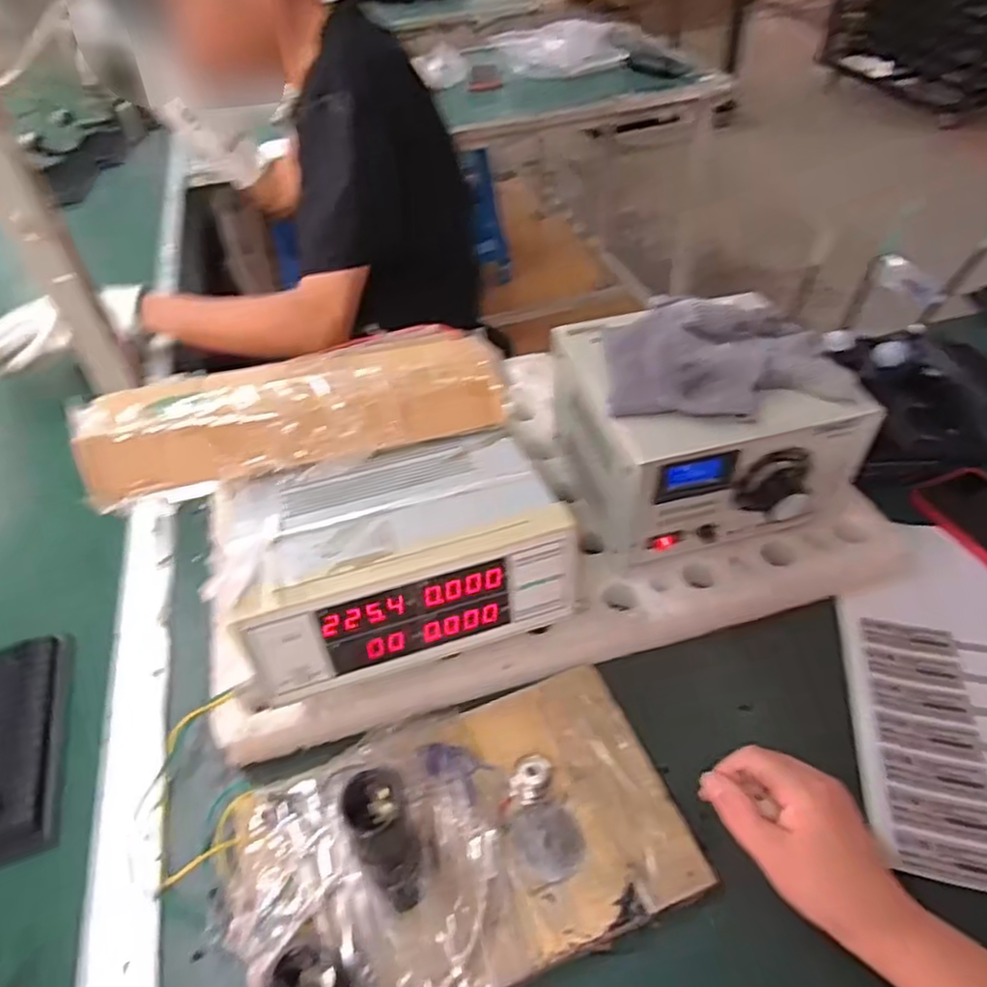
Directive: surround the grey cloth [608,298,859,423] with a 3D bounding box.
[{"bbox_3d":[0.168,-0.103,0.503,0.177,0.046,0.101,-9,46,-4],"label":"grey cloth"}]

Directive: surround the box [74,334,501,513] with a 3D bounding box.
[{"bbox_3d":[-0.143,-0.071,0.513,0.295,0.043,0.115,-11,46,-6],"label":"box"}]

